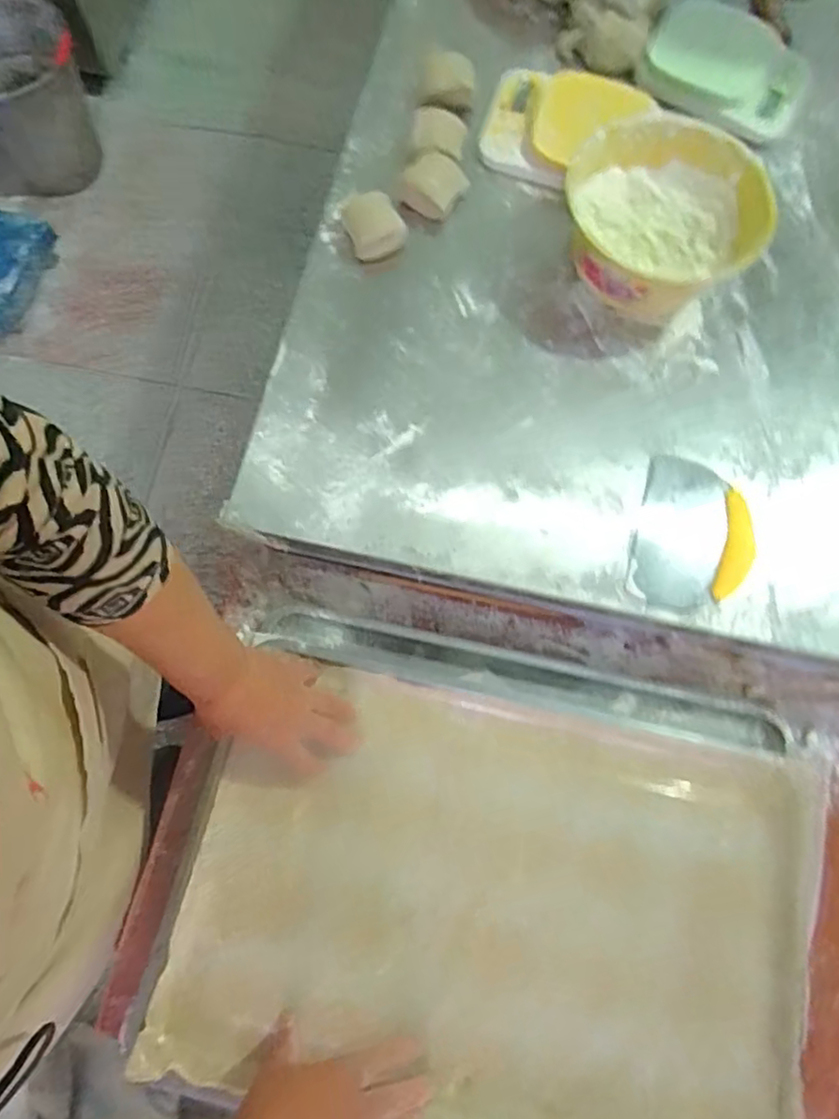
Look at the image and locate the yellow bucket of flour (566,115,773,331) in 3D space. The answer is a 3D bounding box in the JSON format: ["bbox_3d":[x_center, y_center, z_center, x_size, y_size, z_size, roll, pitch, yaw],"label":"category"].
[{"bbox_3d":[0.257,-0.358,0.655,0.189,0.092,0.178,1,75,-2],"label":"yellow bucket of flour"}]

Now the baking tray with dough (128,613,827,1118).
[{"bbox_3d":[0.069,0.308,0.599,0.607,0.064,0.425,12,74,1],"label":"baking tray with dough"}]

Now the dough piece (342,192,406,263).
[{"bbox_3d":[-0.051,-0.374,0.684,0.057,0.033,0.075,-19,76,-7],"label":"dough piece"}]

